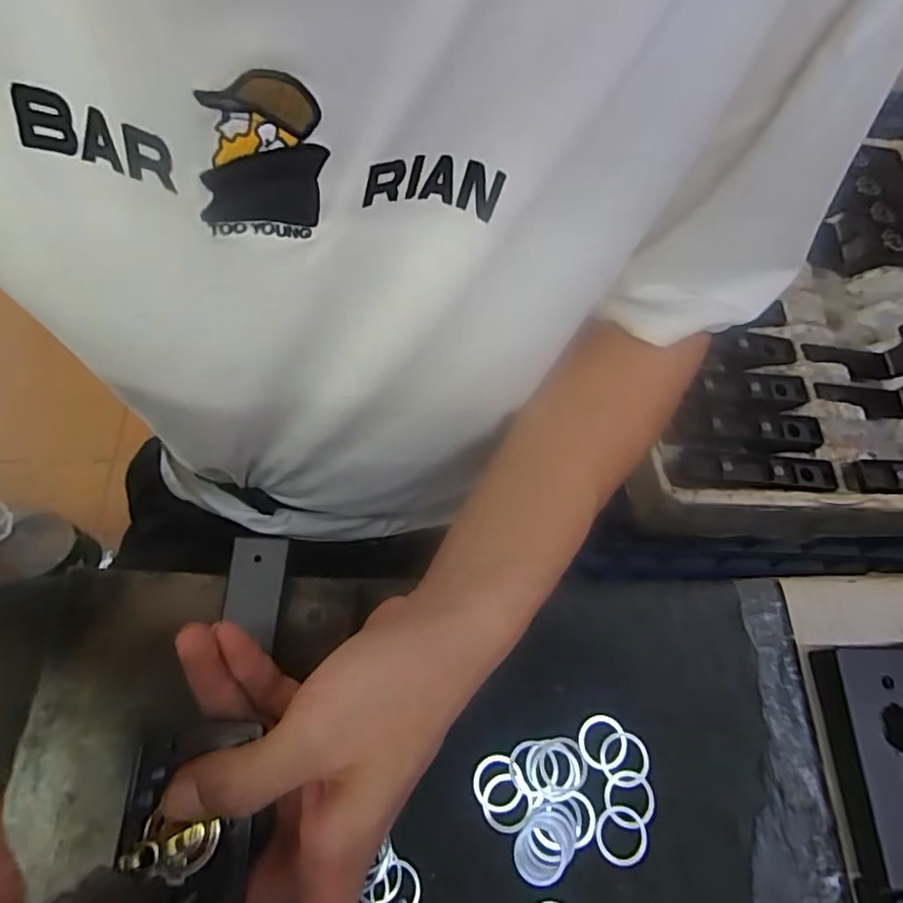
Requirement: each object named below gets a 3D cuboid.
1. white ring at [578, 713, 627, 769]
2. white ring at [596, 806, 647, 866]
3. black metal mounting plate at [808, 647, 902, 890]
[{"bbox_3d":[0.079,0.152,0.314,0.025,0.004,0.026,2,63,-4],"label":"white ring"},{"bbox_3d":[0.084,0.190,0.297,0.025,0.004,0.026,2,63,-4],"label":"white ring"},{"bbox_3d":[0.223,0.155,0.301,0.048,0.022,0.103,3,63,-4],"label":"black metal mounting plate"}]

